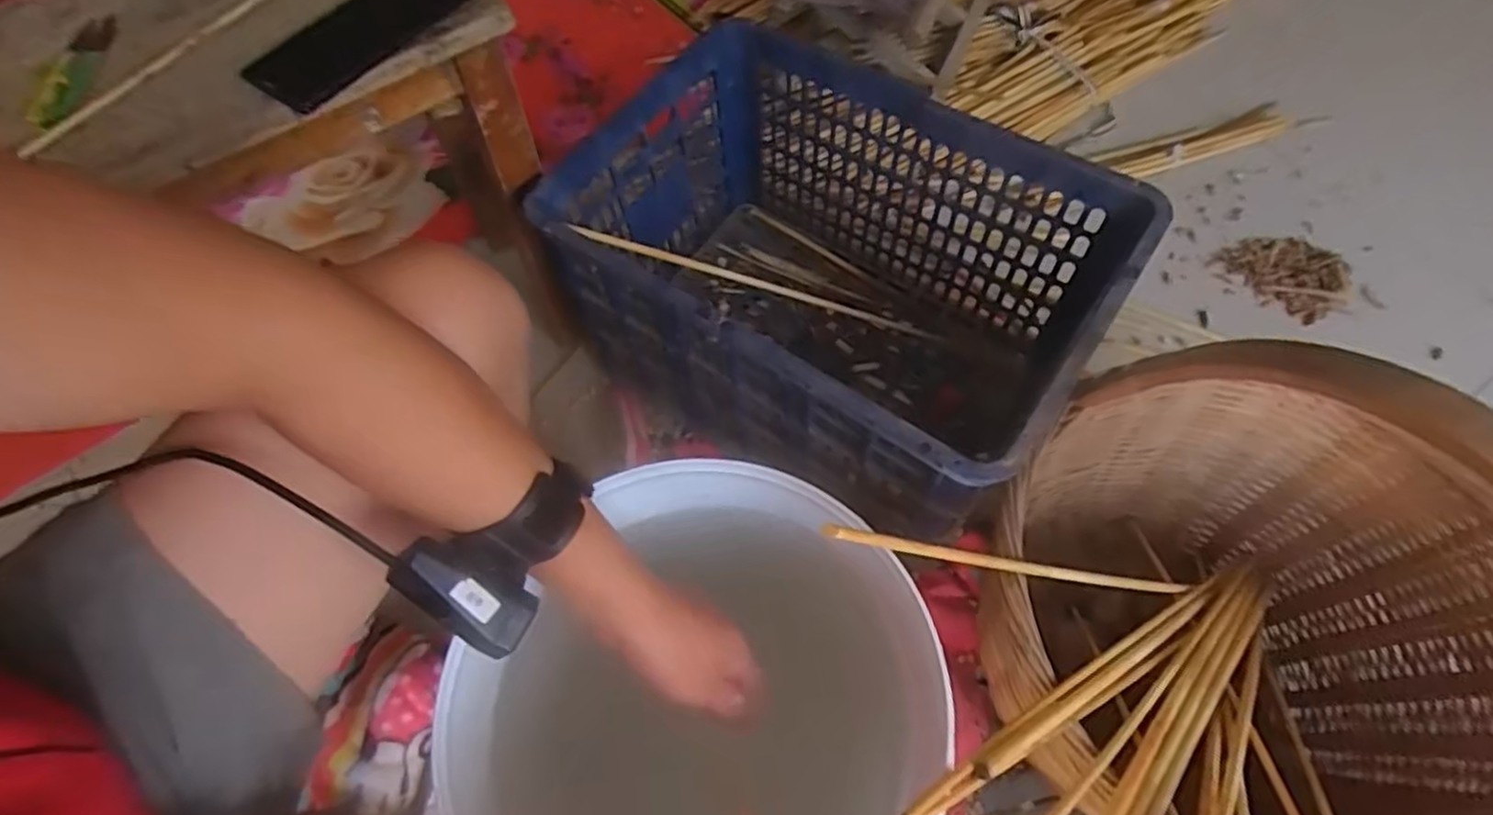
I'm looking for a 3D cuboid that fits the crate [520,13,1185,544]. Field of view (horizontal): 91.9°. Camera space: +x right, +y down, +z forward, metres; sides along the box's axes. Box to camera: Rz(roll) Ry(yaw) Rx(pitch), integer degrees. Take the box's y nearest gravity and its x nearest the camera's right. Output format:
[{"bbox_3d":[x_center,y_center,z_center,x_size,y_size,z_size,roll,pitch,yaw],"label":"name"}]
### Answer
[{"bbox_3d":[0.075,-0.128,0.776,0.518,0.299,0.345,32,67,16],"label":"crate"}]

